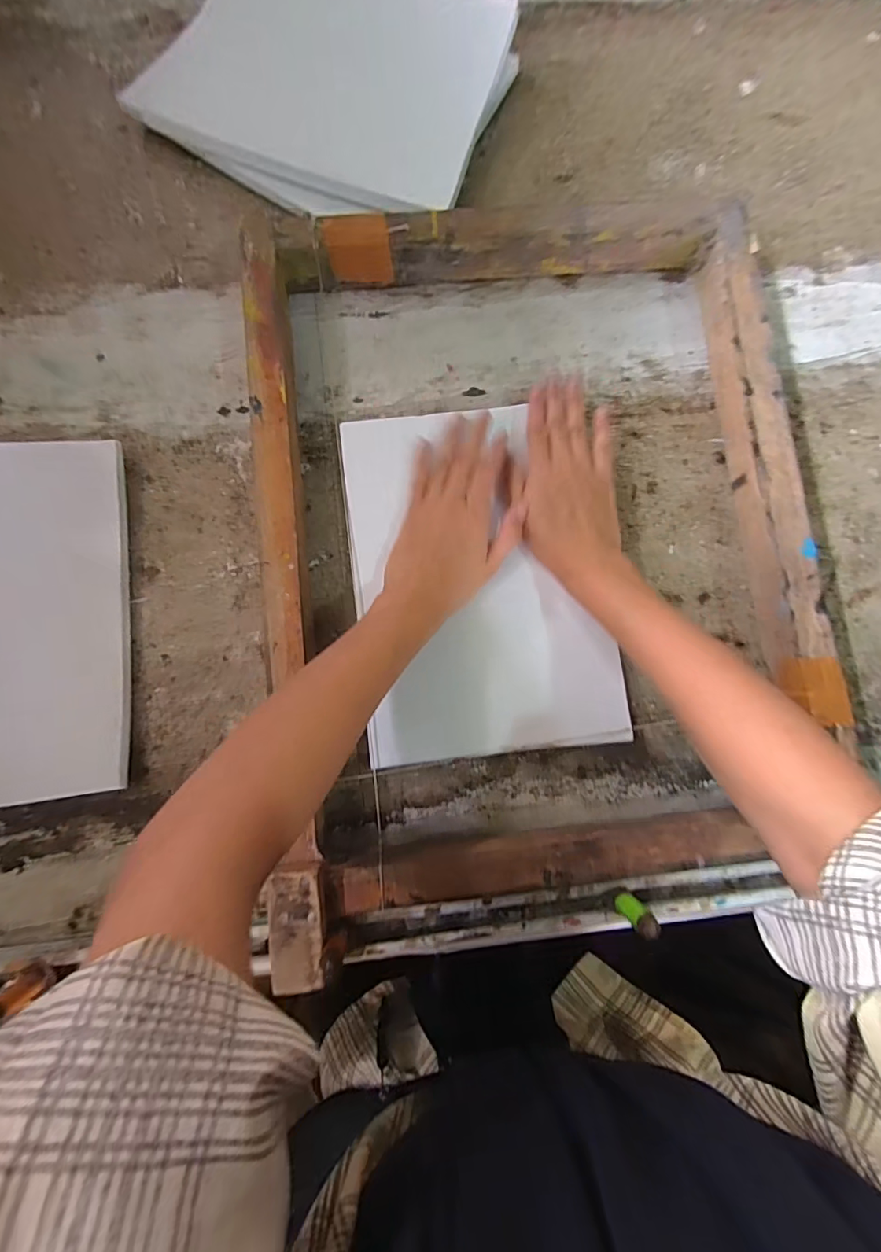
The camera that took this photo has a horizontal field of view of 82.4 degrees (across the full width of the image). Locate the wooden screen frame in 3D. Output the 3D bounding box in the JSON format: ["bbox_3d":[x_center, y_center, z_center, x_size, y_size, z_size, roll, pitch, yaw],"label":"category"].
[{"bbox_3d":[0.073,-0.063,0.380,0.400,0.063,0.526,-5,82,-3],"label":"wooden screen frame"}]

